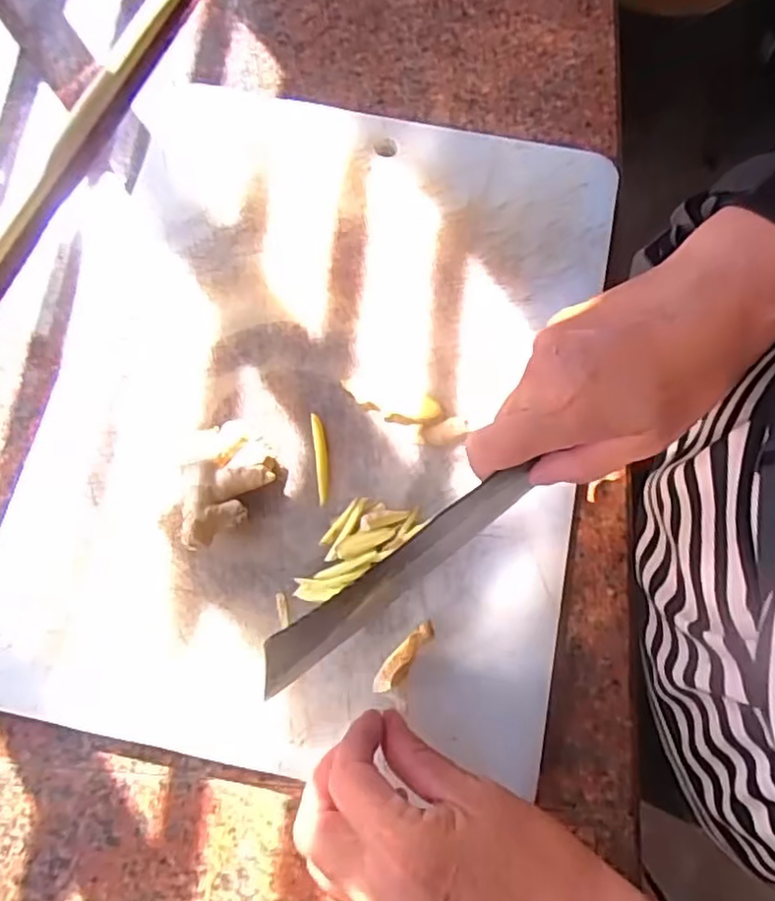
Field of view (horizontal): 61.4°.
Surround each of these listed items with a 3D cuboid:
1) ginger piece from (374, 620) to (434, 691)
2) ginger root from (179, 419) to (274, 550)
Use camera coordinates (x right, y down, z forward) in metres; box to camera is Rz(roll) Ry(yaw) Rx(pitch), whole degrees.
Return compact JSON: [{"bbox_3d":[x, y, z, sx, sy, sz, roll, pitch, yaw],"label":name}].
[{"bbox_3d":[0.008,0.106,0.334,0.012,0.009,0.043,35,77,10],"label":"ginger piece"},{"bbox_3d":[-0.086,0.017,0.353,0.049,0.029,0.065,-13,74,-4],"label":"ginger root"}]

